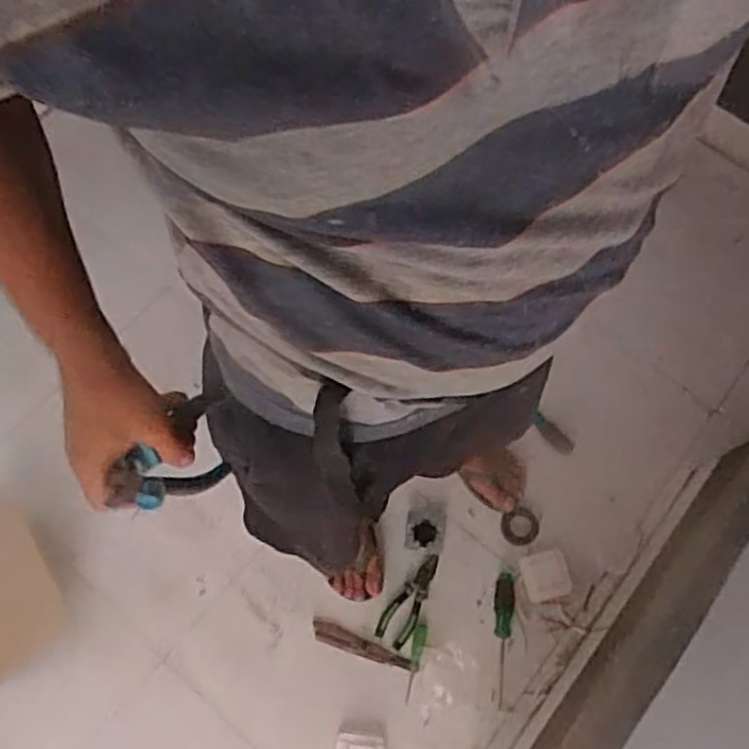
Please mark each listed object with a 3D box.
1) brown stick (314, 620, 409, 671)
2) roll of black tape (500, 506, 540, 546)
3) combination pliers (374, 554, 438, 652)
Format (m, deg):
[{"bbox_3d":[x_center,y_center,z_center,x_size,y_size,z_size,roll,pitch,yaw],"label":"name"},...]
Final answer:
[{"bbox_3d":[-0.023,0.447,1.202,0.169,0.018,0.032,18,69,7],"label":"brown stick"},{"bbox_3d":[0.259,0.268,1.294,0.067,0.015,0.072,0,68,-1],"label":"roll of black tape"},{"bbox_3d":[0.062,0.380,1.234,0.054,0.015,0.161,30,70,11],"label":"combination pliers"}]

